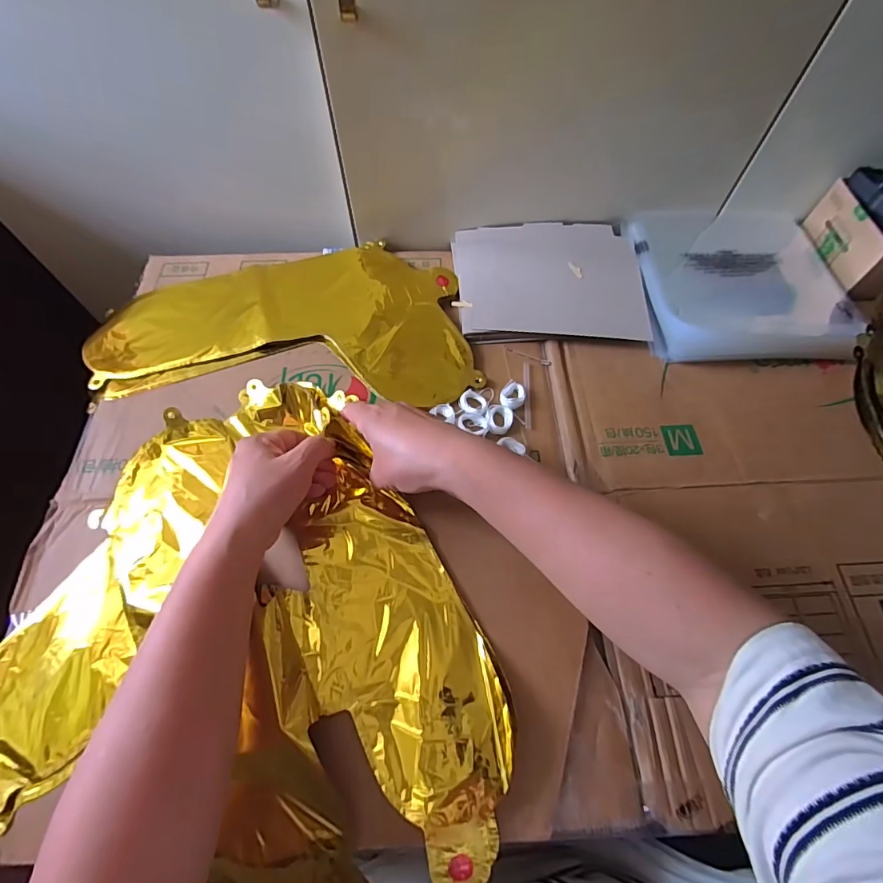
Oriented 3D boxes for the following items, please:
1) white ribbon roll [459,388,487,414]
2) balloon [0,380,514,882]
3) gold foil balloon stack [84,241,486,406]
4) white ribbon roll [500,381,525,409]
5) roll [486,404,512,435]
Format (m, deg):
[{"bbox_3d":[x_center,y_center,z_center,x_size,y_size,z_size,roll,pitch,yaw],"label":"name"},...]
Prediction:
[{"bbox_3d":[0.032,-0.040,0.448,0.027,0.004,0.026,0,63,-1],"label":"white ribbon roll"},{"bbox_3d":[-0.127,0.126,0.364,0.379,0.042,0.350,13,63,6],"label":"balloon"},{"bbox_3d":[-0.168,-0.135,0.496,0.394,0.016,0.211,-1,63,-1],"label":"gold foil balloon stack"},{"bbox_3d":[0.072,-0.045,0.457,0.025,0.009,0.029,5,63,2],"label":"white ribbon roll"},{"bbox_3d":[0.057,-0.022,0.444,0.025,0.006,0.033,20,64,9],"label":"roll"}]

